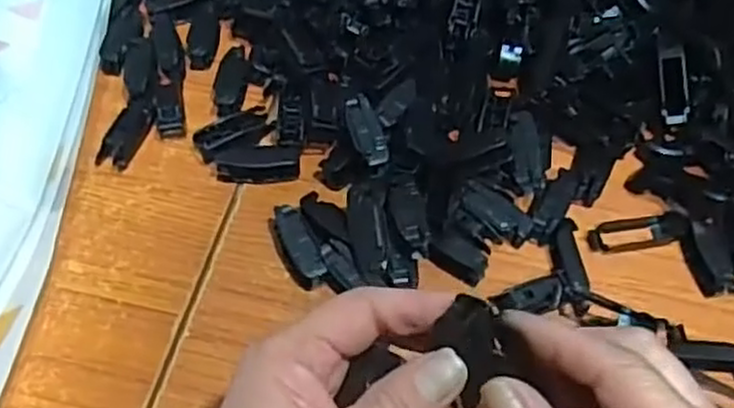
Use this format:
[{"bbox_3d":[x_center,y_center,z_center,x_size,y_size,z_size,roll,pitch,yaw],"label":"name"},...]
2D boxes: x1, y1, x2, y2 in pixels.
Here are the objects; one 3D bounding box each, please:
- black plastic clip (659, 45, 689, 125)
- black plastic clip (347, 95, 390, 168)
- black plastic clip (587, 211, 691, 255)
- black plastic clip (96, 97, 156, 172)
[{"bbox_3d":[0.187,-0.073,0.458,0.018,0.007,0.048,-3,90,-5],"label":"black plastic clip"},{"bbox_3d":[0.000,-0.043,0.440,0.018,0.016,0.046,-13,59,-11],"label":"black plastic clip"},{"bbox_3d":[0.158,0.016,0.440,0.058,0.010,0.019,-9,58,-8],"label":"black plastic clip"},{"bbox_3d":[-0.145,-0.042,0.458,0.016,0.016,0.048,18,58,9],"label":"black plastic clip"}]

